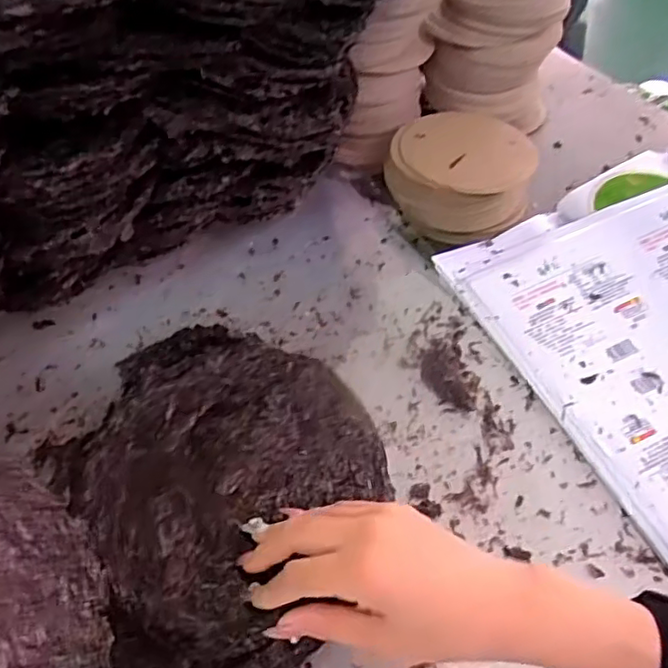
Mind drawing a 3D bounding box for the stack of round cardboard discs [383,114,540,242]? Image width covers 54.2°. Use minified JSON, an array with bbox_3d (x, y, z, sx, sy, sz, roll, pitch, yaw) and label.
[{"bbox_3d":[0.140,-0.186,0.748,0.163,0.071,0.155,-15,55,-13],"label":"stack of round cardboard discs"}]

